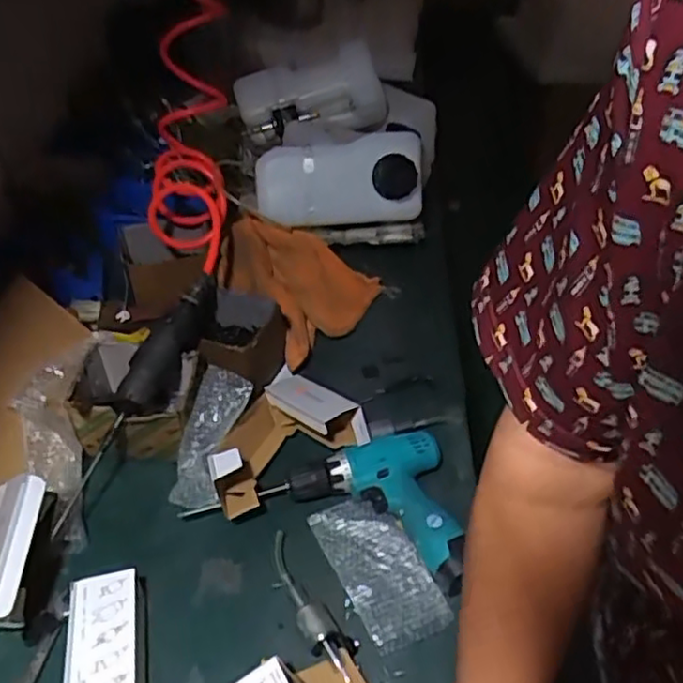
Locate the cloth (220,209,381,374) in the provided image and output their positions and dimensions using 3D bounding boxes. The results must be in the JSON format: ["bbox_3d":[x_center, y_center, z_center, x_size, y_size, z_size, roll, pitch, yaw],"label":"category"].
[{"bbox_3d":[-0.075,-0.096,1.018,0.218,0.112,0.228,29,50,28],"label":"cloth"}]

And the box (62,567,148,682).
[{"bbox_3d":[-0.222,0.292,0.638,0.068,0.053,0.144,-8,44,-9],"label":"box"}]

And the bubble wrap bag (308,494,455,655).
[{"bbox_3d":[0.041,0.242,0.724,0.088,0.012,0.172,-19,46,-20],"label":"bubble wrap bag"}]

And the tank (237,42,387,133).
[{"bbox_3d":[-0.051,-0.452,1.227,0.262,0.130,0.078,-19,46,-19],"label":"tank"}]

